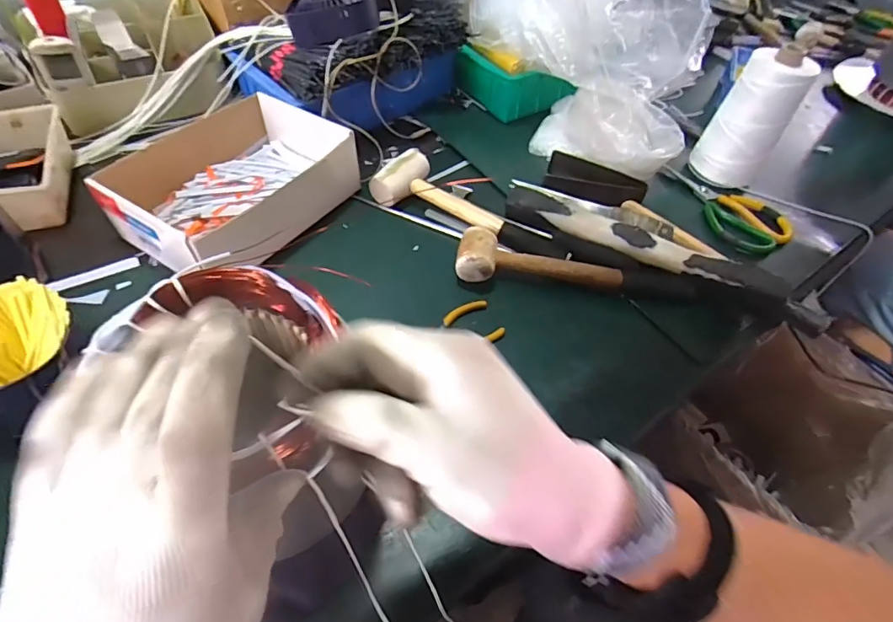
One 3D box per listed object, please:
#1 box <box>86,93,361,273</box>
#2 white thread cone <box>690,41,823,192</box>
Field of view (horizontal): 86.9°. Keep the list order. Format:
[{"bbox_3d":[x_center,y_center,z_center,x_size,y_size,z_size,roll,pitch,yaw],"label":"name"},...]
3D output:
[{"bbox_3d":[-0.246,-0.161,0.565,0.193,0.065,0.265,33,57,18],"label":"box"},{"bbox_3d":[0.403,-0.251,0.626,0.088,0.165,0.096,35,58,19],"label":"white thread cone"}]

